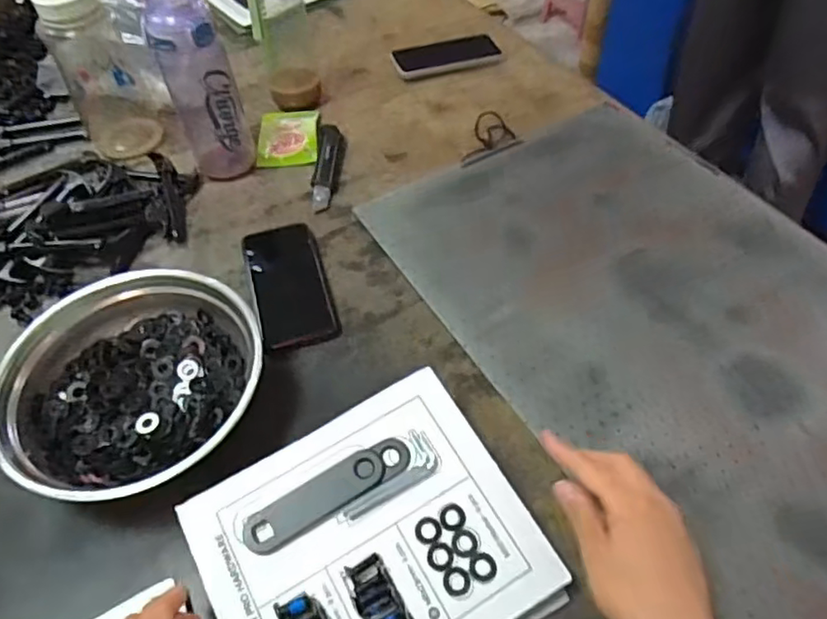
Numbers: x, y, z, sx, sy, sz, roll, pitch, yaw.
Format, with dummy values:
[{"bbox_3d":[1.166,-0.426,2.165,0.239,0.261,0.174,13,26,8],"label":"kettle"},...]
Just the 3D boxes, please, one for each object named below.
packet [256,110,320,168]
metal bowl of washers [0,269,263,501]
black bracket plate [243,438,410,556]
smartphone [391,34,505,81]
[{"bbox_3d":[-0.166,-0.228,0.811,0.079,0.013,0.110,-4,51,-1],"label":"packet"},{"bbox_3d":[-0.241,0.063,0.536,0.211,0.069,0.192,-1,51,1],"label":"metal bowl of washers"},{"bbox_3d":[-0.064,0.139,0.461,0.132,0.007,0.032,-30,68,-12],"label":"black bracket plate"},{"bbox_3d":[0.051,-0.383,0.919,0.162,0.005,0.088,-15,52,-9],"label":"smartphone"}]

